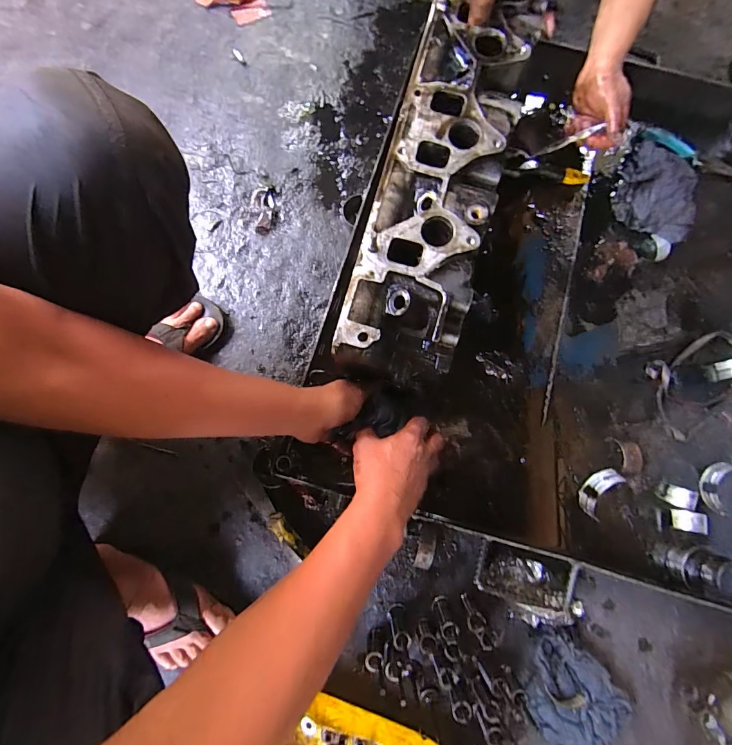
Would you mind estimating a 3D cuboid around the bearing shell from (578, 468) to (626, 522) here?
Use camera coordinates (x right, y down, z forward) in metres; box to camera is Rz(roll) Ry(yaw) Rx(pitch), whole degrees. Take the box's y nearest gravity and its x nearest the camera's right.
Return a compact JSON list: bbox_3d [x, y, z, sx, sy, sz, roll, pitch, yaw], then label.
[{"bbox_3d":[0.334,0.173,0.547,0.030,0.031,0.074,41,81,6],"label":"bearing shell"}]

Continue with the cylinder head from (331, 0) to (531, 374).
[{"bbox_3d":[0.076,-0.191,0.403,0.118,0.084,0.398,16,80,1],"label":"cylinder head"}]

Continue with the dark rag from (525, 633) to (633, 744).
[{"bbox_3d":[0.278,0.439,0.507,0.140,0.024,0.117,33,81,5],"label":"dark rag"}]

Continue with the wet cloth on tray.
[{"bbox_3d":[0.482,-0.303,0.619,0.106,0.059,0.172,21,80,3],"label":"wet cloth on tray"}]

